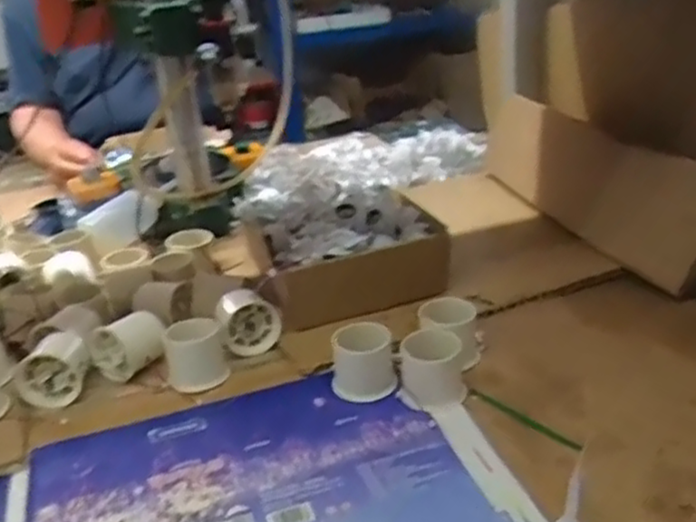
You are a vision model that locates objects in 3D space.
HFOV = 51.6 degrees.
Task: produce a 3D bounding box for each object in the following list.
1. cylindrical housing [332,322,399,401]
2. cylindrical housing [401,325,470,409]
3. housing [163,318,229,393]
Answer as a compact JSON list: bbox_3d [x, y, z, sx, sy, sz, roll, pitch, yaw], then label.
[{"bbox_3d":[0.014,0.089,0.651,0.056,0.043,0.066,-6,28,-2],"label":"cylindrical housing"},{"bbox_3d":[0.073,0.092,0.612,0.053,0.050,0.049,-1,28,6],"label":"cylindrical housing"},{"bbox_3d":[-0.142,0.088,0.672,0.053,0.051,0.041,-12,29,-12],"label":"housing"}]

